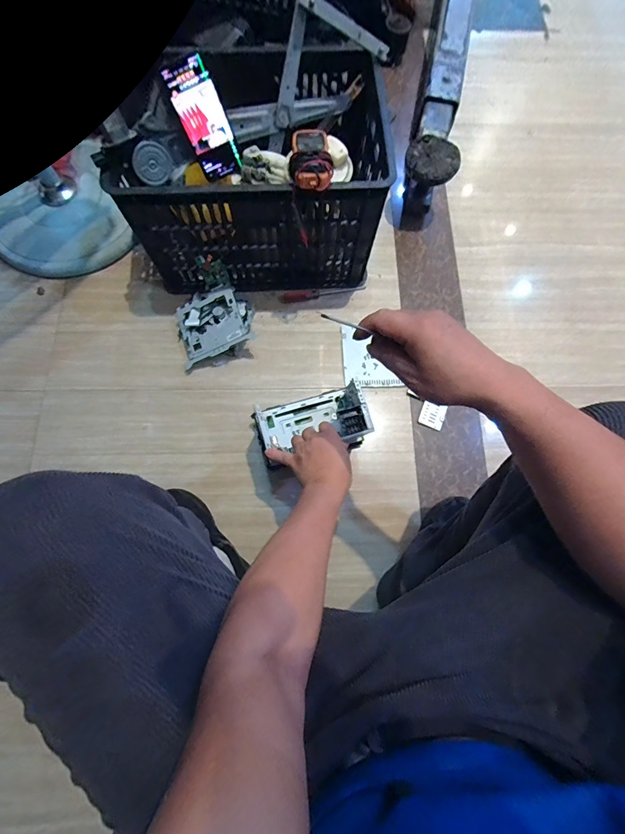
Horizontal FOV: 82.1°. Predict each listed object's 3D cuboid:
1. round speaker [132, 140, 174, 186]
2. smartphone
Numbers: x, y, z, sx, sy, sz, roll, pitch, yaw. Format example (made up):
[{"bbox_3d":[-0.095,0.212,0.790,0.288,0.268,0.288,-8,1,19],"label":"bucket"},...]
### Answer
[{"bbox_3d":[-0.276,-0.438,0.621,0.063,0.061,0.010,-27,55,-11],"label":"round speaker"},{"bbox_3d":[-0.183,-0.498,0.609,0.078,0.157,0.008,-22,52,6],"label":"smartphone"}]

